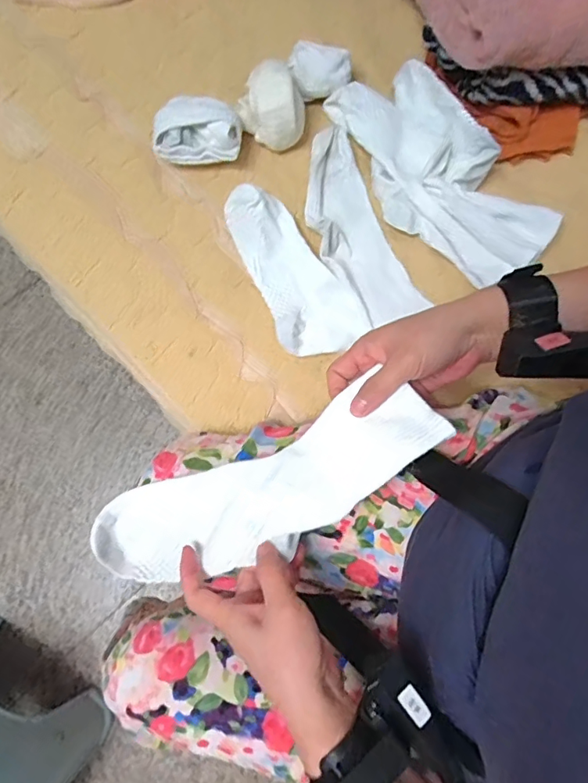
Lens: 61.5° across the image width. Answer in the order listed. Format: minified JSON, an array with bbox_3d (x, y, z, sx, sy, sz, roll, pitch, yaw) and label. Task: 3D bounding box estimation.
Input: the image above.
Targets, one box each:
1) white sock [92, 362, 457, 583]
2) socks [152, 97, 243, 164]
[{"bbox_3d":[-0.028,0.081,0.399,0.298,0.043,0.093,-28,60,12],"label":"white sock"},{"bbox_3d":[-0.106,-0.285,0.548,0.095,0.040,0.063,0,78,-1],"label":"socks"}]

